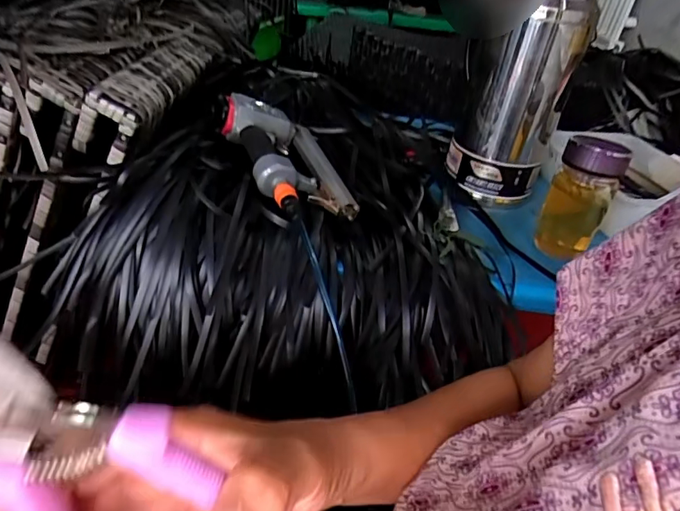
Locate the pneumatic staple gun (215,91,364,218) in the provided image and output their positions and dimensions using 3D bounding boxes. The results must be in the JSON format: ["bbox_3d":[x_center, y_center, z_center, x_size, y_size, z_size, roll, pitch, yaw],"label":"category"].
[{"bbox_3d":[-0.069,-0.143,0.709,0.154,0.052,0.260,-4,43,-35],"label":"pneumatic staple gun"}]

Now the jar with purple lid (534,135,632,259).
[{"bbox_3d":[0.321,-0.075,0.677,0.075,0.171,0.071,25,38,21],"label":"jar with purple lid"}]

